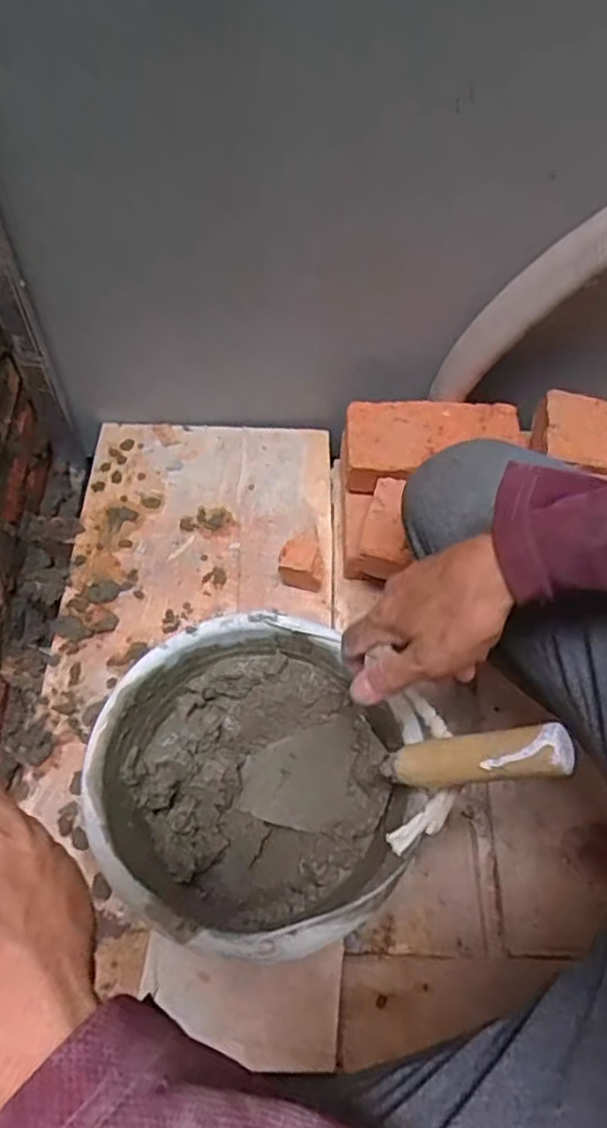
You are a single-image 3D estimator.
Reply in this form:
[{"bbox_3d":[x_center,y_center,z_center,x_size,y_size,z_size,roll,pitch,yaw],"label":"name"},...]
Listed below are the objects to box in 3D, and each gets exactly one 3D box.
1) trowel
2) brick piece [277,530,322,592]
[{"bbox_3d":[0.061,0.150,0.506,0.058,0.277,0.084,30,54,-31],"label":"trowel"},{"bbox_3d":[-0.003,-0.005,0.745,0.050,0.049,0.063,4,60,-1],"label":"brick piece"}]

